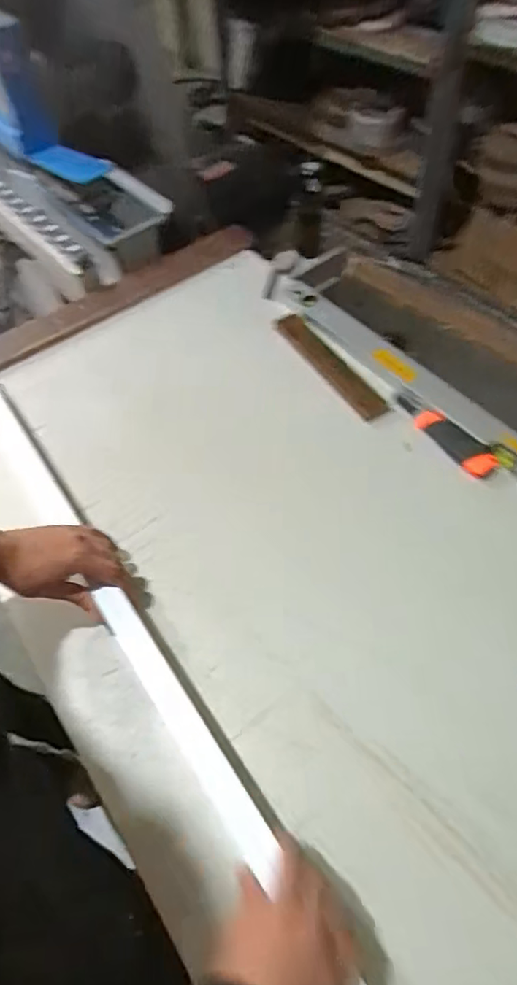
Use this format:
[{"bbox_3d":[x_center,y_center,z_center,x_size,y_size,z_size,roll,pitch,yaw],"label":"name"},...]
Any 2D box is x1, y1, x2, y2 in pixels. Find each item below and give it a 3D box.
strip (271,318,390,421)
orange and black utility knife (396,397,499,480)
[{"bbox_3d":[0.112,-0.198,0.853,0.040,0.012,0.235,-38,68,-2],"label":"strip"},{"bbox_3d":[0.258,-0.081,0.761,0.038,0.021,0.165,-36,60,-19],"label":"orange and black utility knife"}]

